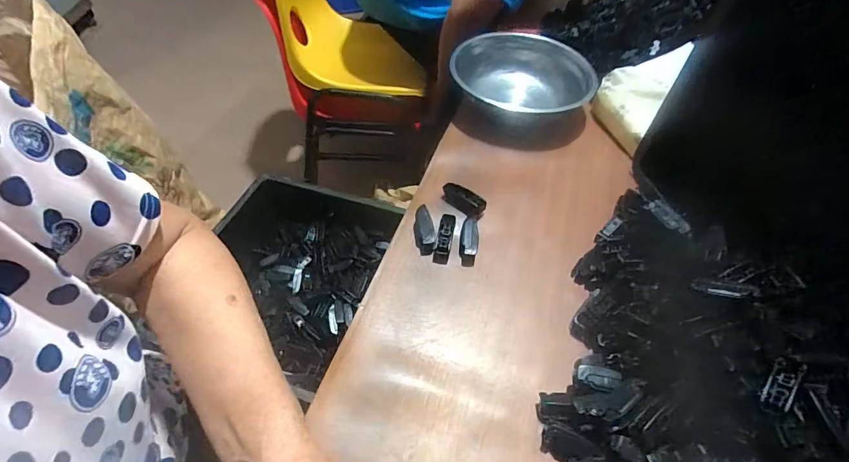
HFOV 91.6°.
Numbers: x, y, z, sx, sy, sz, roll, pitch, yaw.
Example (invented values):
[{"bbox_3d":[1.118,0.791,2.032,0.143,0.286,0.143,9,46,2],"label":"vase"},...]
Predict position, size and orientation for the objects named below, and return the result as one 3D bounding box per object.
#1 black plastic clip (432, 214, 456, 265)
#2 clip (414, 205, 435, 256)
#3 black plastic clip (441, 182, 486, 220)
[{"bbox_3d":[0.022,0.009,0.452,0.017,0.017,0.061,10,51,6],"label":"black plastic clip"},{"bbox_3d":[0.000,-0.001,0.456,0.023,0.017,0.057,3,51,0],"label":"clip"},{"bbox_3d":[0.047,-0.035,0.486,0.026,0.015,0.055,-33,59,-26],"label":"black plastic clip"}]

